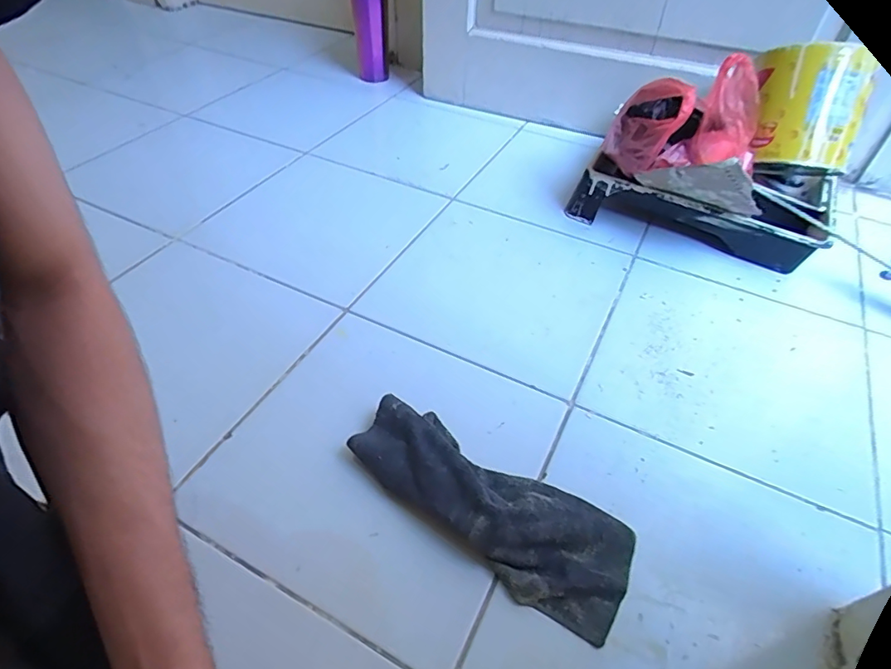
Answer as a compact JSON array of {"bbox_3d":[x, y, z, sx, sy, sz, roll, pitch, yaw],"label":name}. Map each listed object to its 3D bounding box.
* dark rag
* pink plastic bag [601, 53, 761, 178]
[{"bbox_3d":[0.036,0.146,0.464,0.271,0.047,0.104,27,51,22],"label":"dark rag"},{"bbox_3d":[0.329,-0.286,0.687,0.197,0.125,0.117,-13,48,-13],"label":"pink plastic bag"}]

